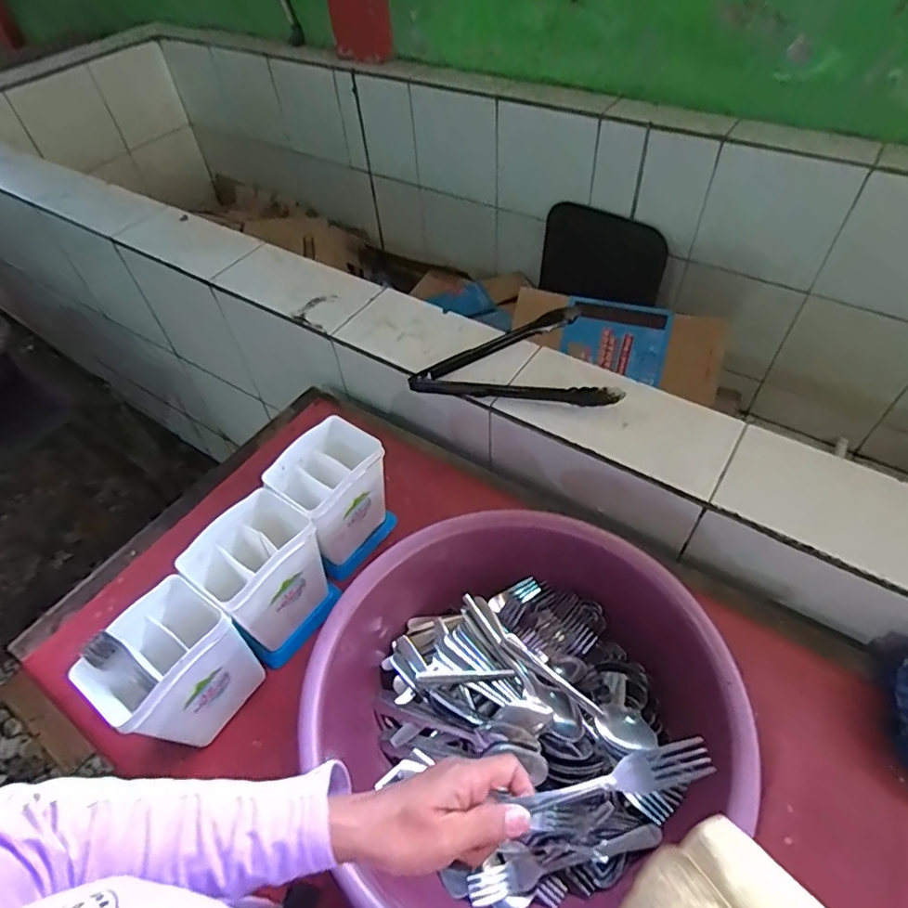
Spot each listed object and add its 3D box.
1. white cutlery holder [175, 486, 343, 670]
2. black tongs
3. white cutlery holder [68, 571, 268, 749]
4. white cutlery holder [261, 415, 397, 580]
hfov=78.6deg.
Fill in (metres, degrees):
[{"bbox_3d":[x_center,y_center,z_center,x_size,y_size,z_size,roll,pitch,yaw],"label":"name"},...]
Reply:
[{"bbox_3d":[-0.209,0.140,0.633,0.095,0.157,0.124,32,60,26],"label":"white cutlery holder"},{"bbox_3d":[0.091,-0.150,0.811,0.277,0.033,0.200,2,52,7],"label":"black tongs"},{"bbox_3d":[-0.281,0.223,0.570,0.092,0.150,0.124,29,59,24],"label":"white cutlery holder"},{"bbox_3d":[-0.147,0.057,0.701,0.090,0.163,0.123,29,59,25],"label":"white cutlery holder"}]

